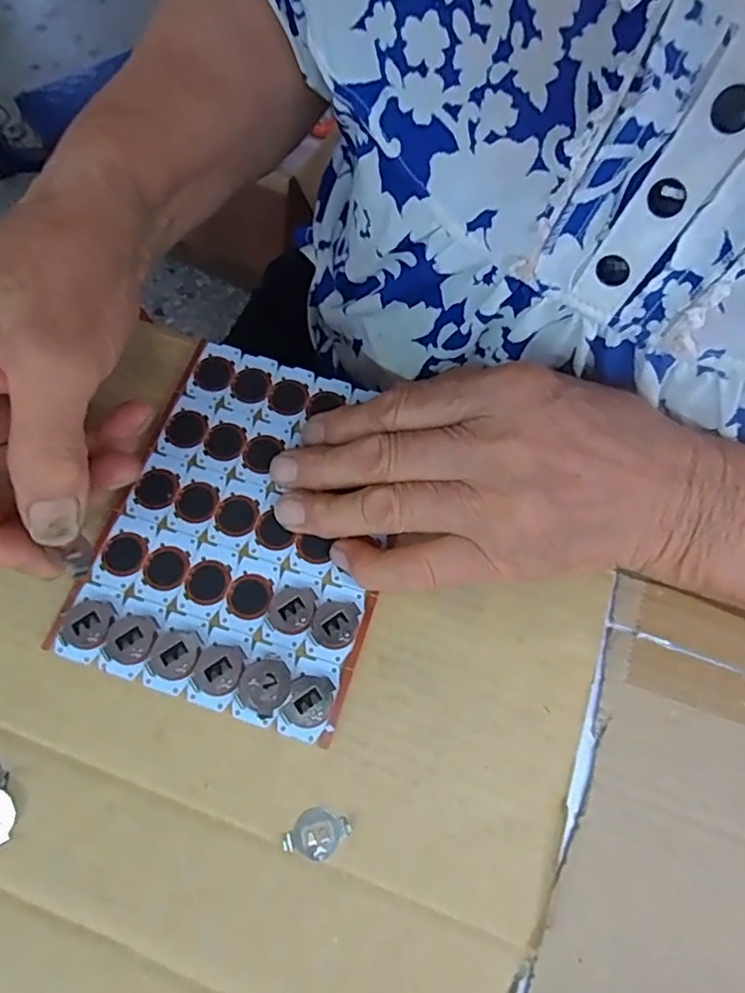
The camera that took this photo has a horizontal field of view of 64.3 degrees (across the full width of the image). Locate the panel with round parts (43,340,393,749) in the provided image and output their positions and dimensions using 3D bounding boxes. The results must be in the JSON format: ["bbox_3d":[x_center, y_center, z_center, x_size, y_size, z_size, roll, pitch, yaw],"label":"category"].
[{"bbox_3d":[-0.050,0.009,0.246,0.114,0.007,0.145,18,70,5],"label":"panel with round parts"}]

